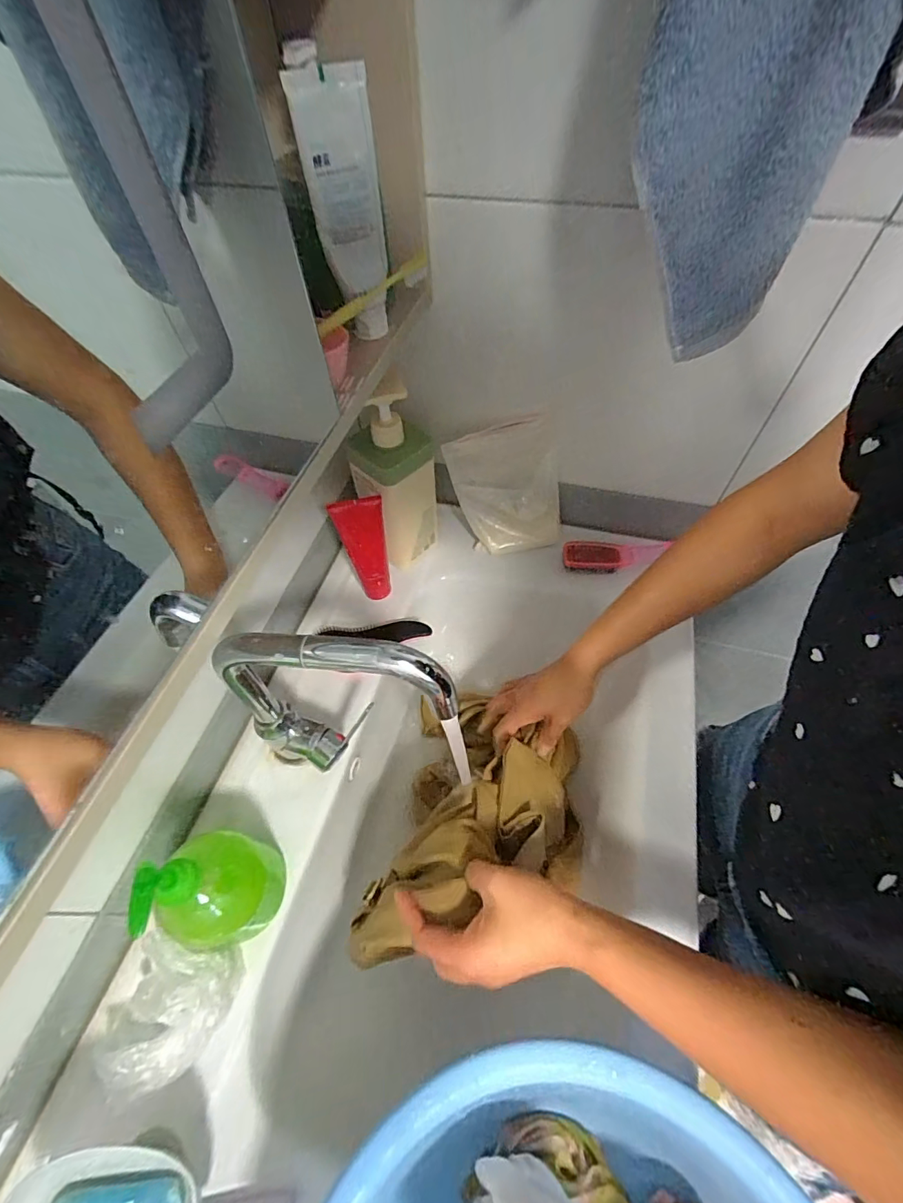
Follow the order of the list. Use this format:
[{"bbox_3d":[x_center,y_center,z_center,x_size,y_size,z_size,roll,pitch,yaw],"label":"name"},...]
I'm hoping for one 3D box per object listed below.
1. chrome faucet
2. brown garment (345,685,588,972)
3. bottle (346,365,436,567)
[{"bbox_3d":[-0.091,0.095,0.399,0.189,0.203,0.042,6,56,5],"label":"chrome faucet"},{"bbox_3d":[0.040,0.222,0.488,0.190,0.181,0.272,16,58,12],"label":"brown garment"},{"bbox_3d":[-0.065,-0.143,0.566,0.099,0.221,0.056,-27,60,-16],"label":"bottle"}]

